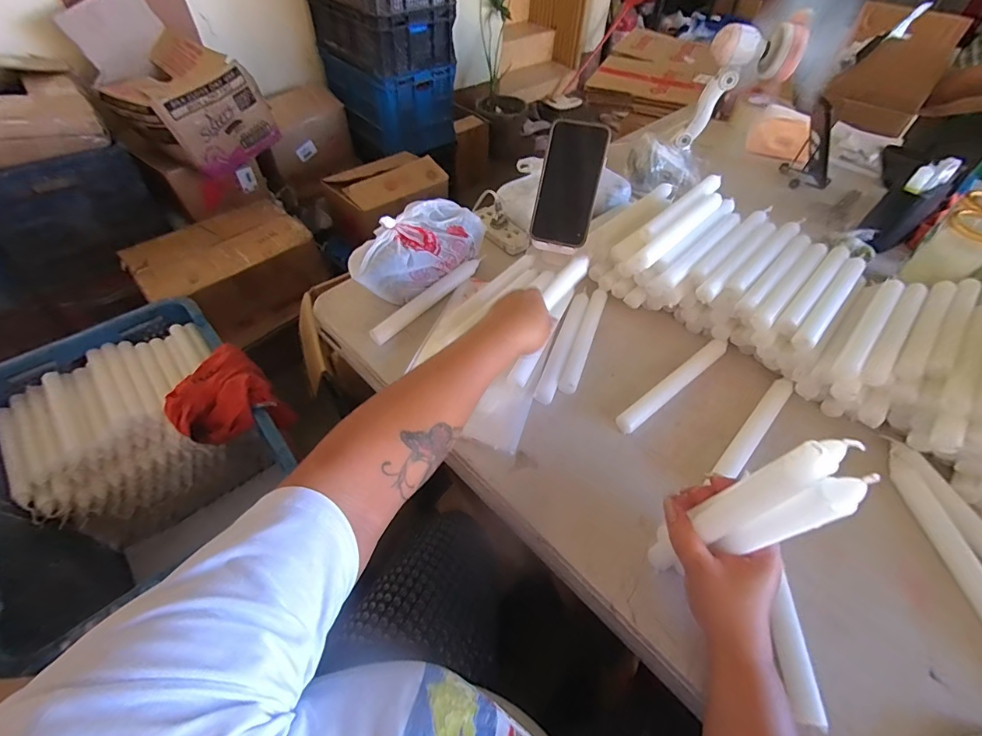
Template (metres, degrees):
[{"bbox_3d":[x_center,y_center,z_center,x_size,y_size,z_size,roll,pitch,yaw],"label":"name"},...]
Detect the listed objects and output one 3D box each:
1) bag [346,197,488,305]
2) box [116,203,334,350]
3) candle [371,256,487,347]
[{"bbox_3d":[-0.100,-0.165,0.613,0.108,0.075,0.202,33,58,23],"label":"bag"},{"bbox_3d":[-0.712,-0.264,1.222,0.331,0.175,0.417,38,60,25],"label":"box"},{"bbox_3d":[-0.081,-0.101,0.601,0.019,0.018,0.204,33,58,23],"label":"candle"}]

